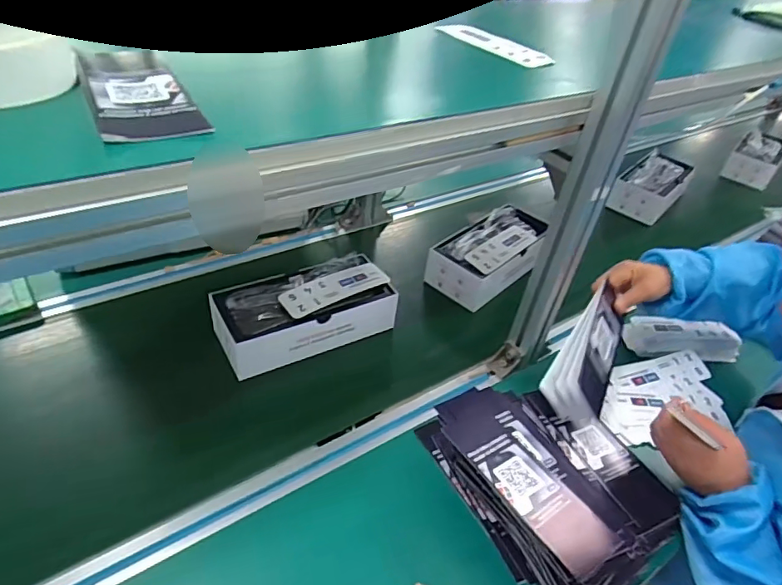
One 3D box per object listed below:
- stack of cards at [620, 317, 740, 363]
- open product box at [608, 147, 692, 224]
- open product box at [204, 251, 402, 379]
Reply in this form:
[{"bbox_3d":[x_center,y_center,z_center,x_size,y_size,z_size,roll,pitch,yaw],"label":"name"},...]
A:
[{"bbox_3d":[0.493,0.076,0.874,0.190,0.040,0.069,1,40,-7],"label":"stack of cards"},{"bbox_3d":[0.635,-0.259,1.253,0.128,0.080,0.243,31,46,27],"label":"open product box"},{"bbox_3d":[-0.129,0.026,0.799,0.262,0.071,0.127,-18,46,-26],"label":"open product box"}]

